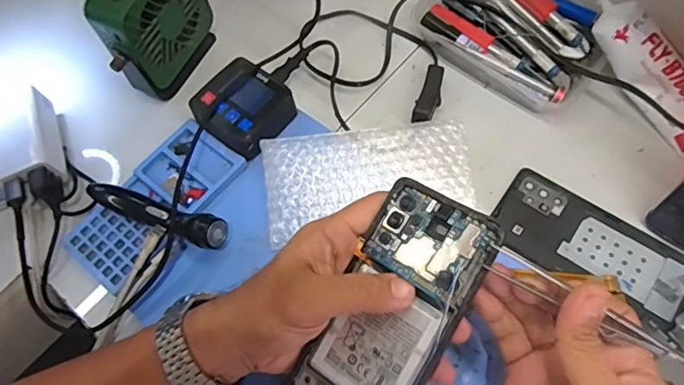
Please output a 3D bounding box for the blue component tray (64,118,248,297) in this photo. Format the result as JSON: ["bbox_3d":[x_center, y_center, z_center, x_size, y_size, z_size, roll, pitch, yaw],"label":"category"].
[{"bbox_3d":[-0.156,0.008,0.435,0.069,0.011,0.148,36,72,18],"label":"blue component tray"}]

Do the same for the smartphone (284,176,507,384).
[{"bbox_3d":[0.026,0.076,0.305,0.073,0.013,0.162,31,93,28],"label":"smartphone"}]

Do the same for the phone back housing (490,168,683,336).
[{"bbox_3d":[0.200,0.044,0.416,0.154,0.004,0.073,32,70,17],"label":"phone back housing"}]

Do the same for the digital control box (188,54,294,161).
[{"bbox_3d":[-0.087,-0.074,0.460,0.074,0.031,0.072,35,71,18],"label":"digital control box"}]

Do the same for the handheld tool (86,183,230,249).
[{"bbox_3d":[-0.146,0.016,0.413,0.122,0.030,0.022,15,66,27],"label":"handheld tool"}]

